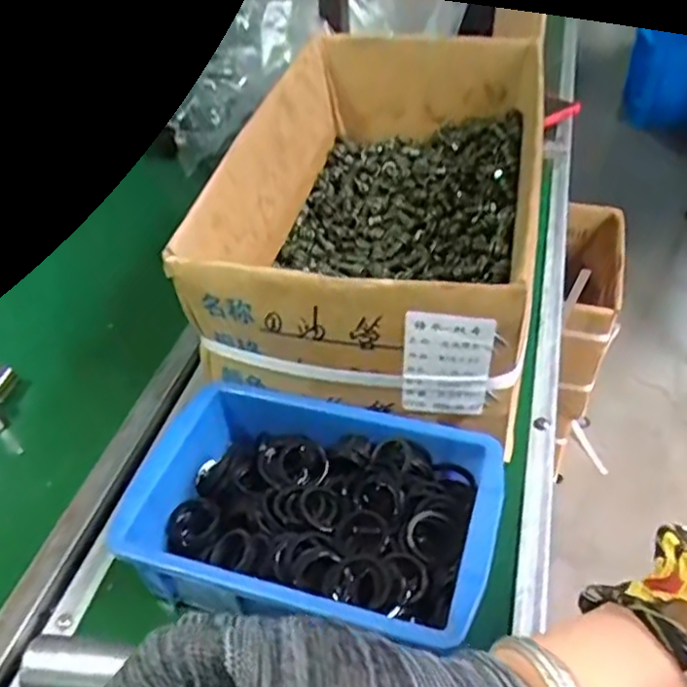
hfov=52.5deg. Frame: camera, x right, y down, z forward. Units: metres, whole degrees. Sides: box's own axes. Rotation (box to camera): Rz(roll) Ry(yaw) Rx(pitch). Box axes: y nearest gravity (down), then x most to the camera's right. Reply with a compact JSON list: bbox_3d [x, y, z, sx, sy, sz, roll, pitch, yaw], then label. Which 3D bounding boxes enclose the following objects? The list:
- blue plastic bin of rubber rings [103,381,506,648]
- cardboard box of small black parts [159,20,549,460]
[{"bbox_3d":[-0.020,0.103,0.422,0.215,0.055,0.141,11,44,14],"label":"blue plastic bin of rubber rings"},{"bbox_3d":[0.041,-0.126,0.585,0.221,0.148,0.426,7,43,10],"label":"cardboard box of small black parts"}]

